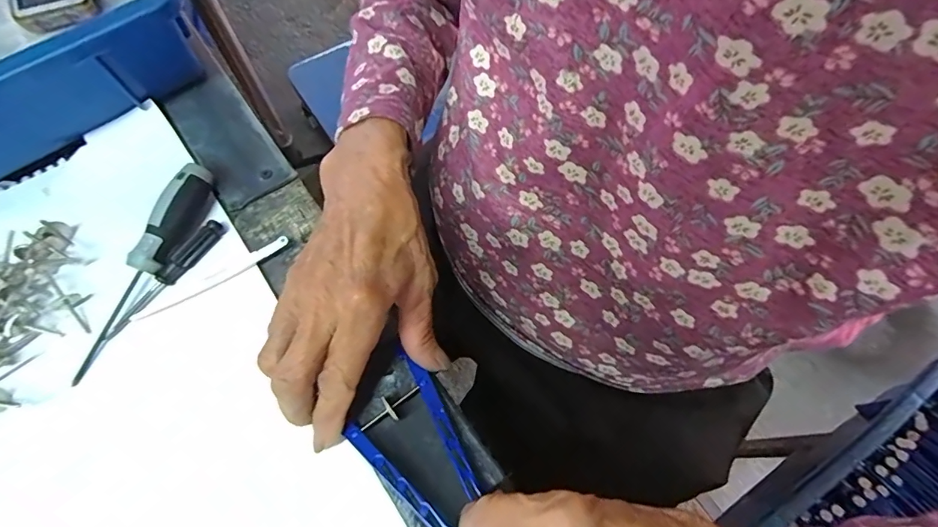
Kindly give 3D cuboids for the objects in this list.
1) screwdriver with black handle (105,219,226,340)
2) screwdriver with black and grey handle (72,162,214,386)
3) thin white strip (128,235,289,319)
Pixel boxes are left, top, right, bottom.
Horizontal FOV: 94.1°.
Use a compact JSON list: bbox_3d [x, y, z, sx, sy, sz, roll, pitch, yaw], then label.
[{"bbox_3d":[-0.194,0.008,0.278,0.016,0.009,0.090,28,70,11],"label":"screwdriver with black handle"},{"bbox_3d":[-0.205,0.000,0.274,0.020,0.022,0.144,19,68,8],"label":"screwdriver with black and grey handle"},{"bbox_3d":[-0.164,0.009,0.280,0.101,0.007,0.009,-30,70,-12],"label":"thin white strip"}]

